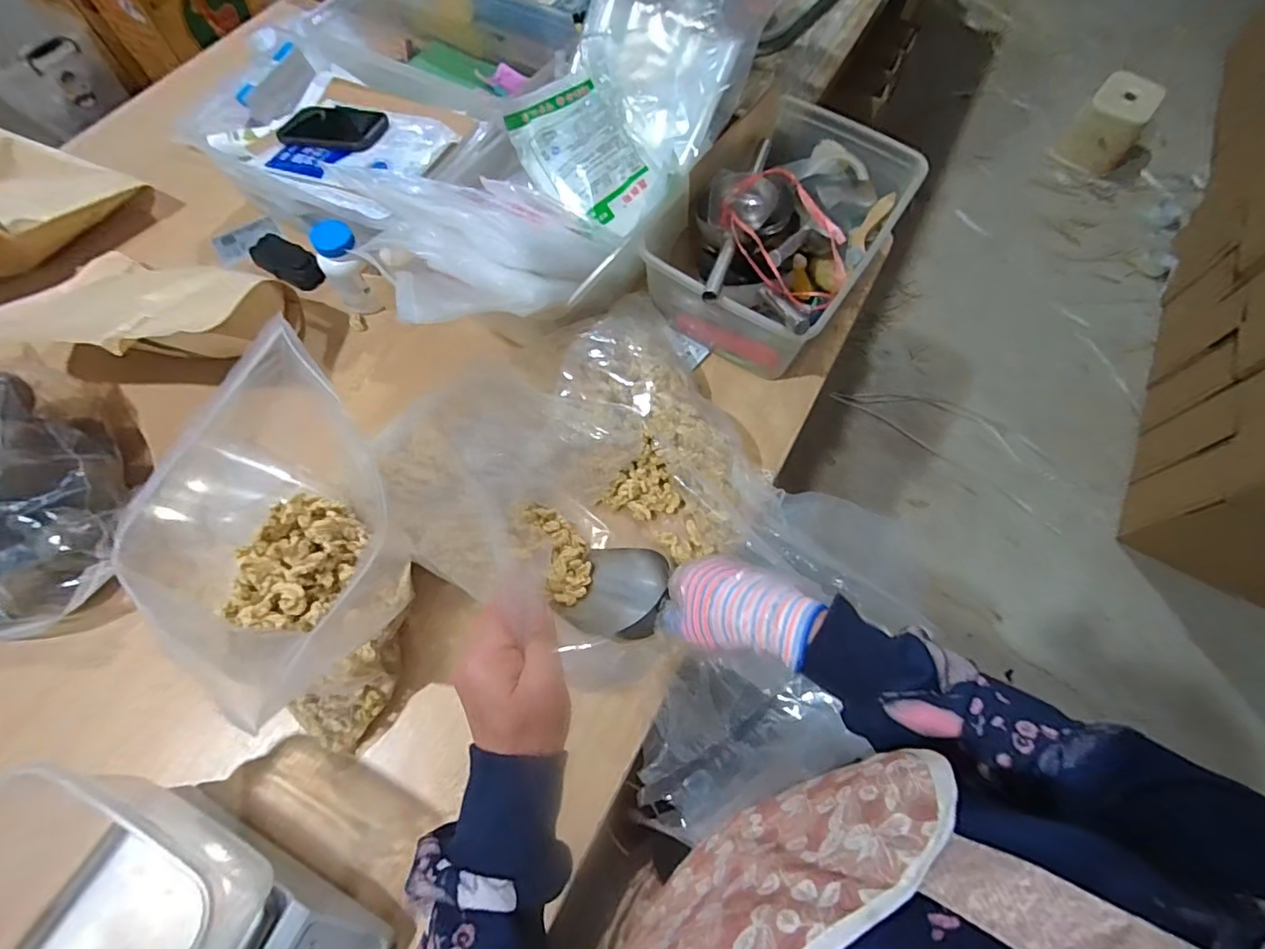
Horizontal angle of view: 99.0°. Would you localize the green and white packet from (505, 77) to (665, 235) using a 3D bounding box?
[{"bbox_3d":[-0.062,-0.414,0.721,0.128,0.023,0.208,-34,93,8],"label":"green and white packet"}]

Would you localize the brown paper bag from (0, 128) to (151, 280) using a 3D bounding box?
[{"bbox_3d":[-0.854,-0.356,0.737,0.177,0.117,0.292,32,69,13],"label":"brown paper bag"}]

